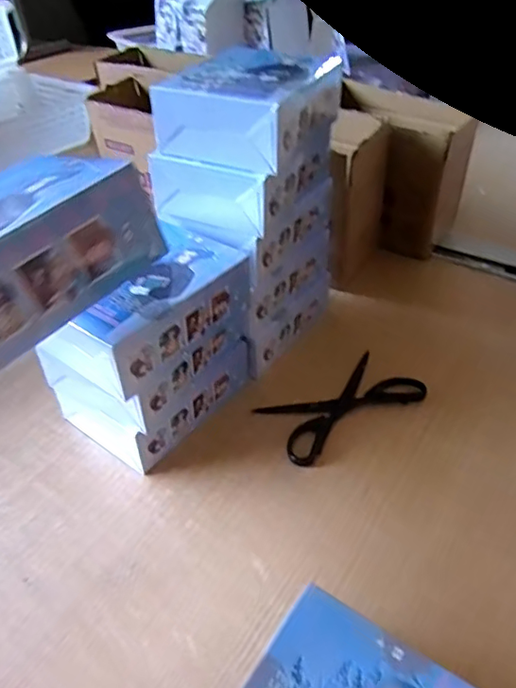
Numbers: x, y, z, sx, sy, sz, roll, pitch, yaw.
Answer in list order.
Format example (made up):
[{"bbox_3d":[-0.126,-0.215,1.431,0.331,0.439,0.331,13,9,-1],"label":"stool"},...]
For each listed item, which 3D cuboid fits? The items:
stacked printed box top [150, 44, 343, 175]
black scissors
[{"bbox_3d":[-0.004,-0.209,0.474,0.117,0.064,0.143,15,42,21],"label":"stacked printed box top"},{"bbox_3d":[0.081,0.057,0.527,0.153,0.008,0.078,-23,43,-23],"label":"black scissors"}]

